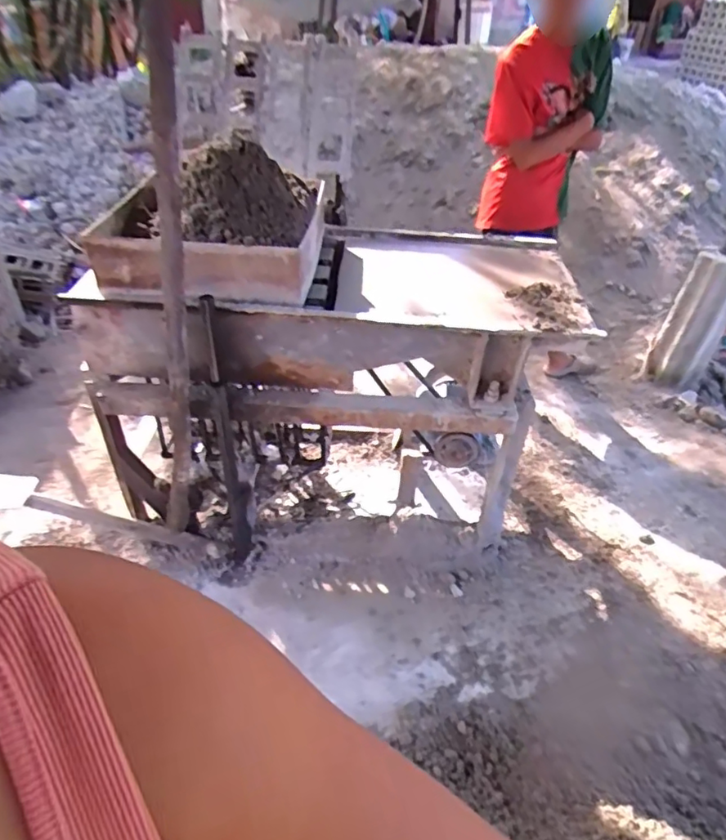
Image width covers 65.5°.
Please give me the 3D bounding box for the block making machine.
[{"bbox_3d":[-0.089,-0.146,1.584,1.203,0.979,0.566,0,40,-4],"label":"block making machine"}]

